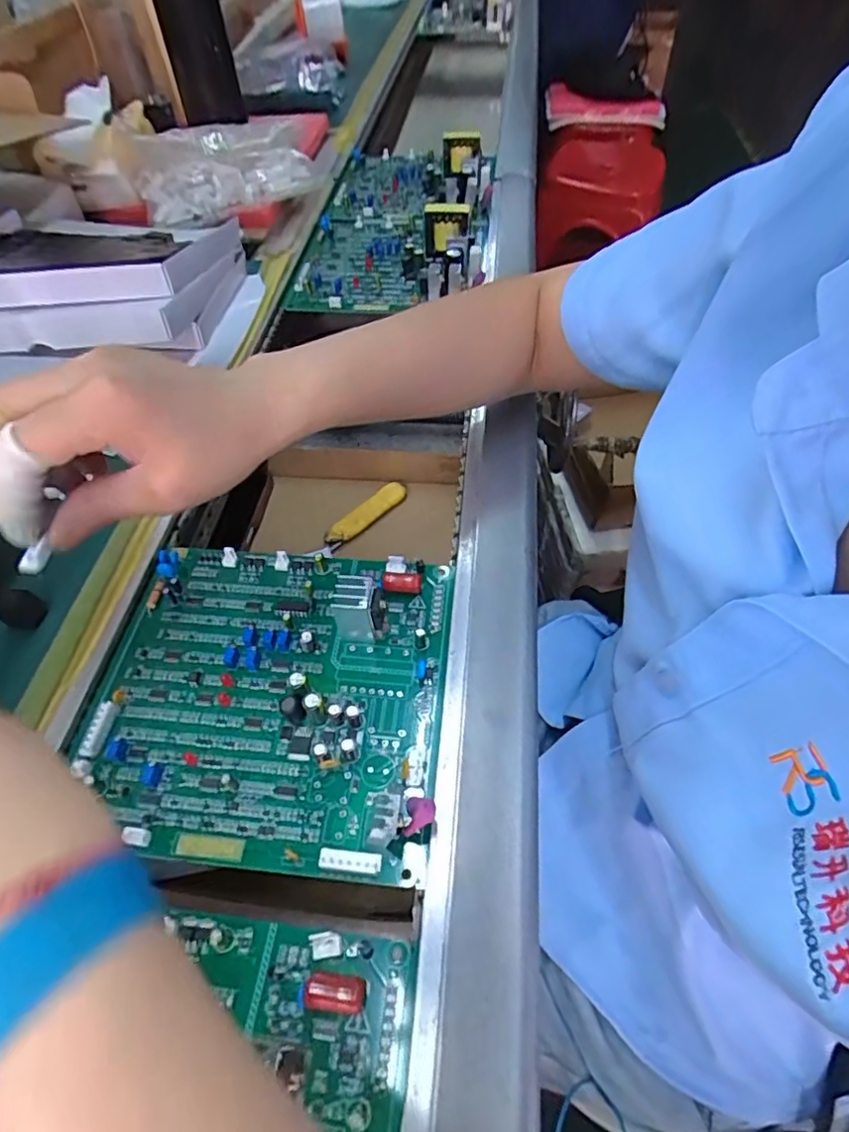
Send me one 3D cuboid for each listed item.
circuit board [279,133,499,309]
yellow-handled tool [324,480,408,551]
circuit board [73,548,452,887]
[{"bbox_3d":[-0.022,-0.389,0.638,0.176,0.045,0.342,5,53,4],"label":"circuit board"},{"bbox_3d":[-0.051,-0.046,0.525,0.020,0.014,0.088,36,61,25],"label":"yellow-handled tool"},{"bbox_3d":[-0.082,0.060,0.318,0.178,0.024,0.173,5,54,6],"label":"circuit board"}]

